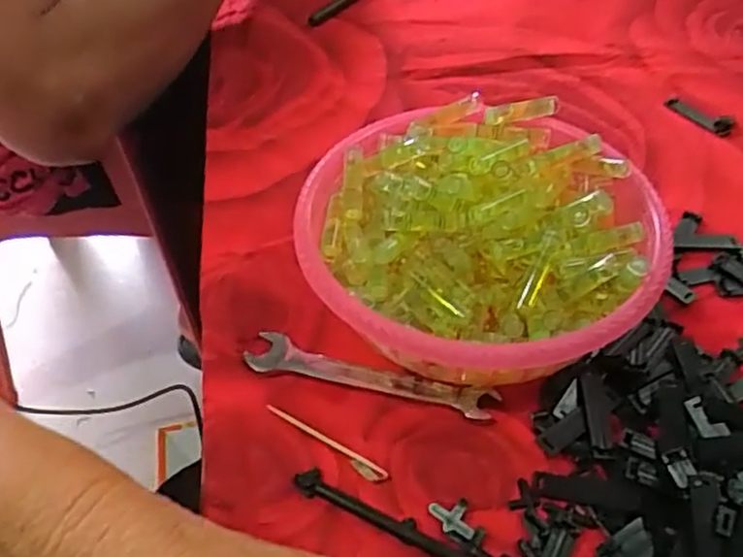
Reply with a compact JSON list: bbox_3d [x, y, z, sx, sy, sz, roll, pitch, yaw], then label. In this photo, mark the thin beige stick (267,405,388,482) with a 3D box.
[{"bbox_3d":[-0.020,0.070,0.309,0.062,0.004,0.006,26,53,22],"label":"thin beige stick"}]

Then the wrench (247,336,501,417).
[{"bbox_3d":[-0.001,0.045,0.333,0.113,0.005,0.019,10,49,9],"label":"wrench"}]

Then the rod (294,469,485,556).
[{"bbox_3d":[0.006,0.096,0.285,0.081,0.004,0.009,21,51,19],"label":"rod"}]

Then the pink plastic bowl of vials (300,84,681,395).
[{"bbox_3d":[0.050,-0.016,0.350,0.161,0.054,0.162,0,48,0],"label":"pink plastic bowl of vials"}]

